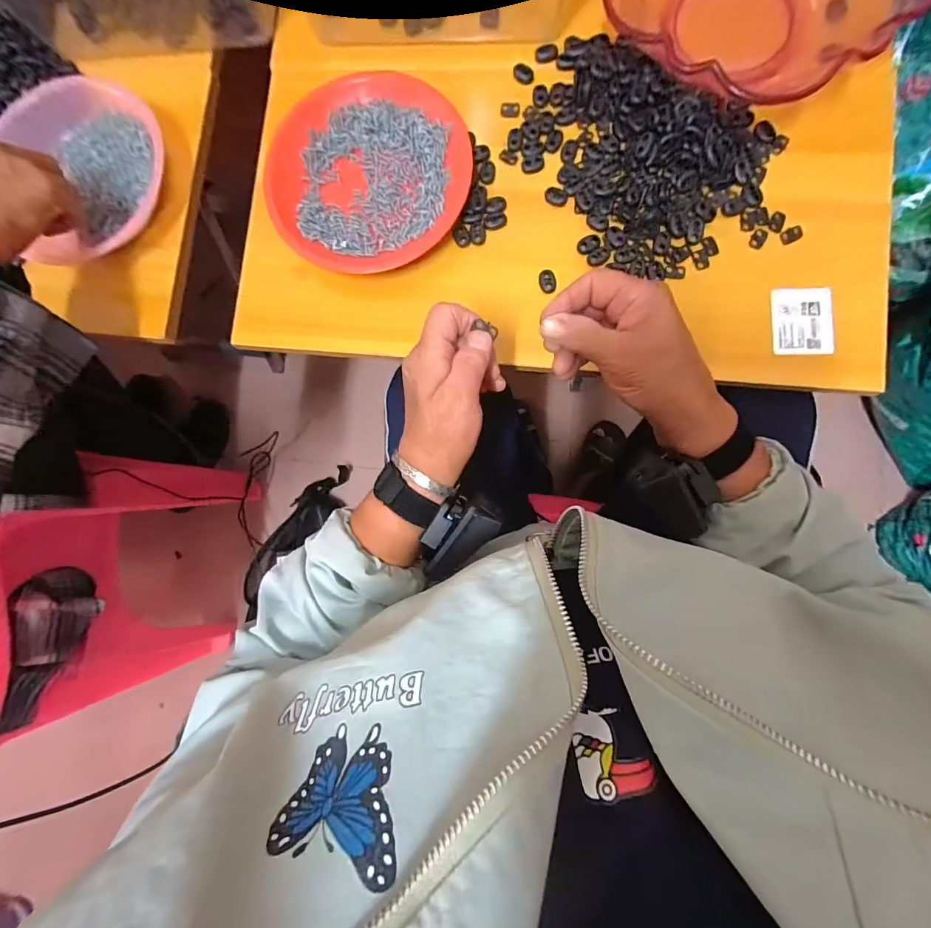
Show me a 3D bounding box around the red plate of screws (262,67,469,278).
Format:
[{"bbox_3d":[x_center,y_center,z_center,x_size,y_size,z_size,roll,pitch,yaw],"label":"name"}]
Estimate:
[{"bbox_3d":[-0.094,-0.276,0.397,0.192,0.024,0.188,0,87,5],"label":"red plate of screws"}]

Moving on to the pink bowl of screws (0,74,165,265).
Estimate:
[{"bbox_3d":[-0.403,-0.296,0.418,0.193,0.033,0.178,0,87,5],"label":"pink bowl of screws"}]

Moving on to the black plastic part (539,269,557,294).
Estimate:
[{"bbox_3d":[0.077,-0.170,0.383,0.015,0.004,0.022,-14,85,4],"label":"black plastic part"}]

